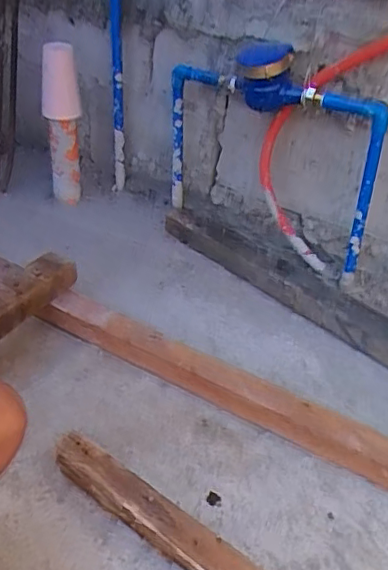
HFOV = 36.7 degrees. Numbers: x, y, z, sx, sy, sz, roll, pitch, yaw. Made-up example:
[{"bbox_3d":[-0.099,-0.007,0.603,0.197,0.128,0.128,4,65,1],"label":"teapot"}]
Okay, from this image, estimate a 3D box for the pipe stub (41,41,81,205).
[{"bbox_3d":[-0.291,-0.334,1.298,0.078,0.356,0.071,-5,34,-12],"label":"pipe stub"}]

